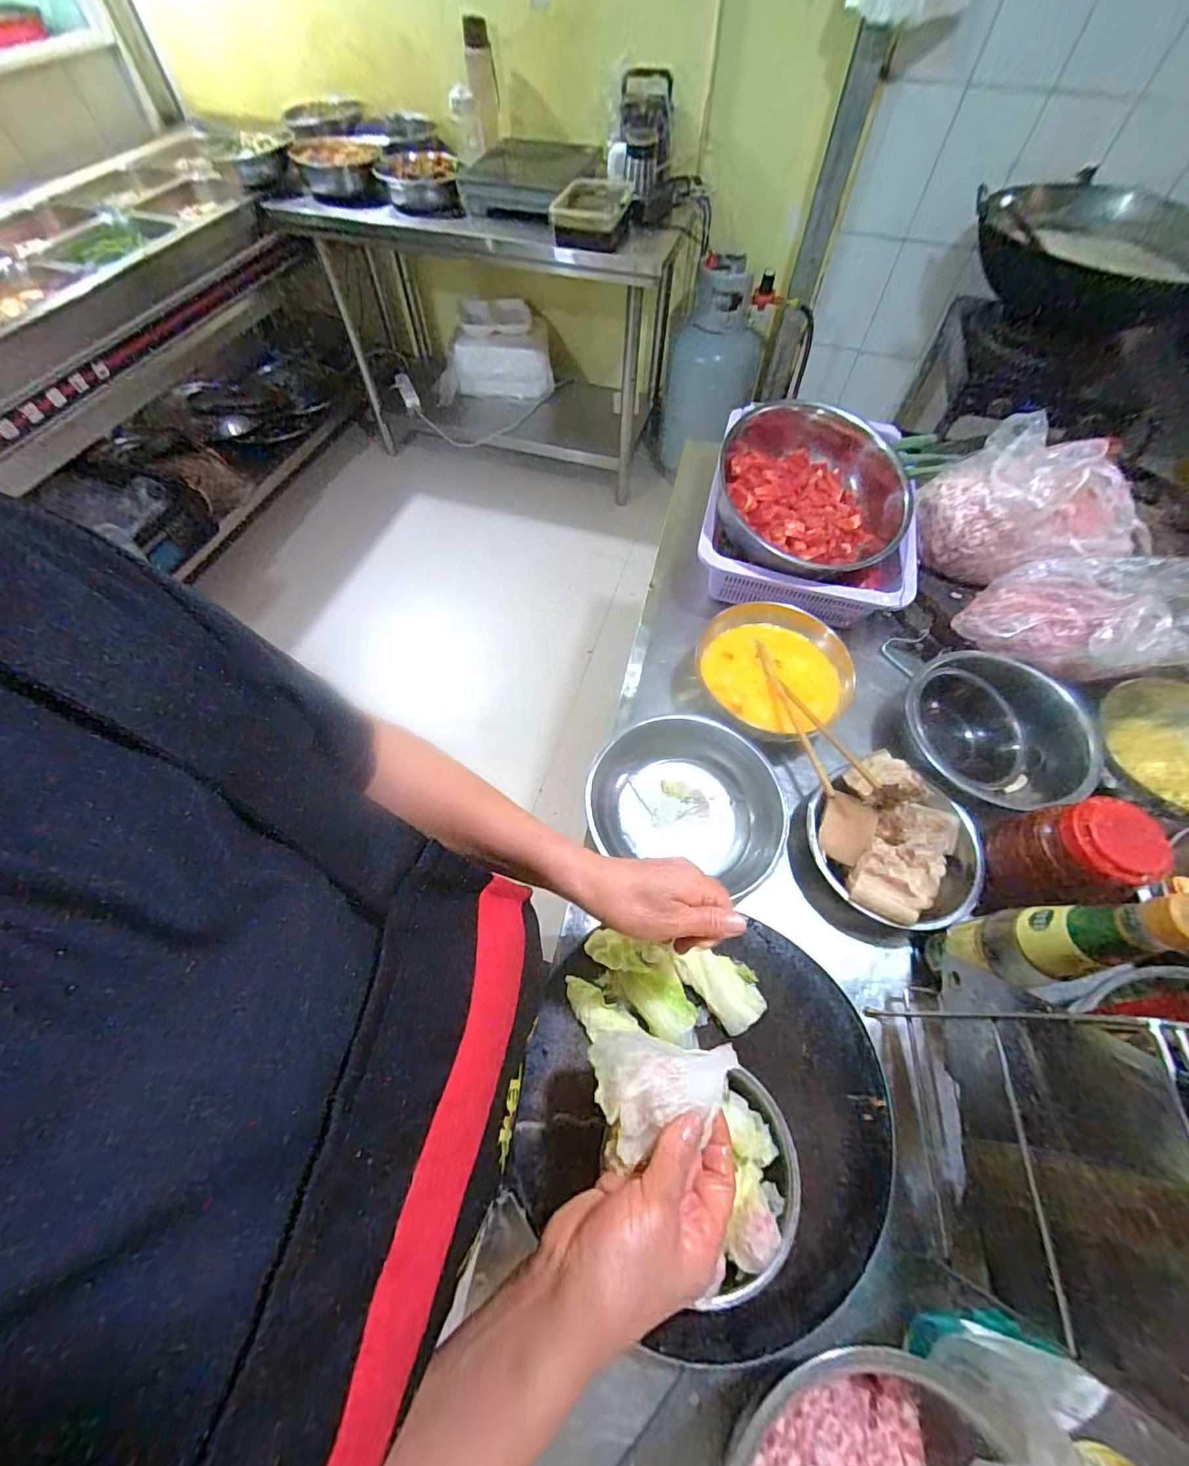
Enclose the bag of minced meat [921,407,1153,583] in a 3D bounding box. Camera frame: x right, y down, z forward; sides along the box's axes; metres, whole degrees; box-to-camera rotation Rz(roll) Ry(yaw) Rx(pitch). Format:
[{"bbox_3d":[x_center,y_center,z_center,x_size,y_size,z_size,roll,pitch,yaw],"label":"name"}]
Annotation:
[{"bbox_3d":[0.546,-0.279,0.648,0.159,0.135,0.222,-29,66,-15],"label":"bag of minced meat"}]

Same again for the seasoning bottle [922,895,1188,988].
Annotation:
[{"bbox_3d":[0.352,0.171,0.408,0.058,0.236,0.057,-3,62,-2],"label":"seasoning bottle"}]

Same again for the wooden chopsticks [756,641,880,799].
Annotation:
[{"bbox_3d":[0.244,-0.026,0.599,0.061,0.020,0.222,-11,49,-6],"label":"wooden chopsticks"}]

